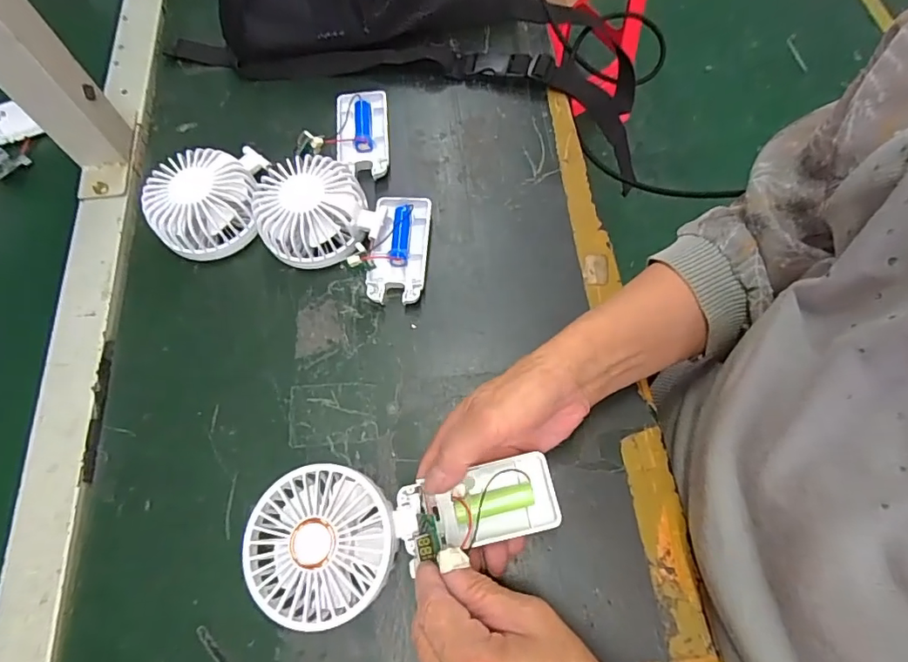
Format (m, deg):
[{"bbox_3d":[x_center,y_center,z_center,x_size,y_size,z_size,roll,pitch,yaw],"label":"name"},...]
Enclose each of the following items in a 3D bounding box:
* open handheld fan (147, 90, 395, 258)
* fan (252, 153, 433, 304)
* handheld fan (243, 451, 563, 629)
[{"bbox_3d":[-0.145,-0.139,0.422,0.222,0.043,0.087,-35,71,-12],"label":"open handheld fan"},{"bbox_3d":[-0.082,-0.087,0.397,0.148,0.046,0.095,24,70,10],"label":"fan"},{"bbox_3d":[-0.029,0.113,0.294,0.181,0.038,0.080,-9,68,-7],"label":"handheld fan"}]

